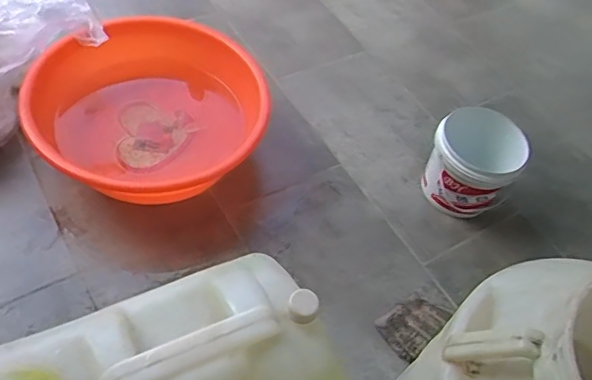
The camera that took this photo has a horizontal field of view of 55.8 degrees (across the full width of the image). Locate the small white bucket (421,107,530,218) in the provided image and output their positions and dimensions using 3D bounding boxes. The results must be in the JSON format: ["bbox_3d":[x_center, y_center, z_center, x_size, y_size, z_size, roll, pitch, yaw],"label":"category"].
[{"bbox_3d":[0.370,-0.051,1.189,0.173,0.198,0.162,5,53,-7],"label":"small white bucket"}]

